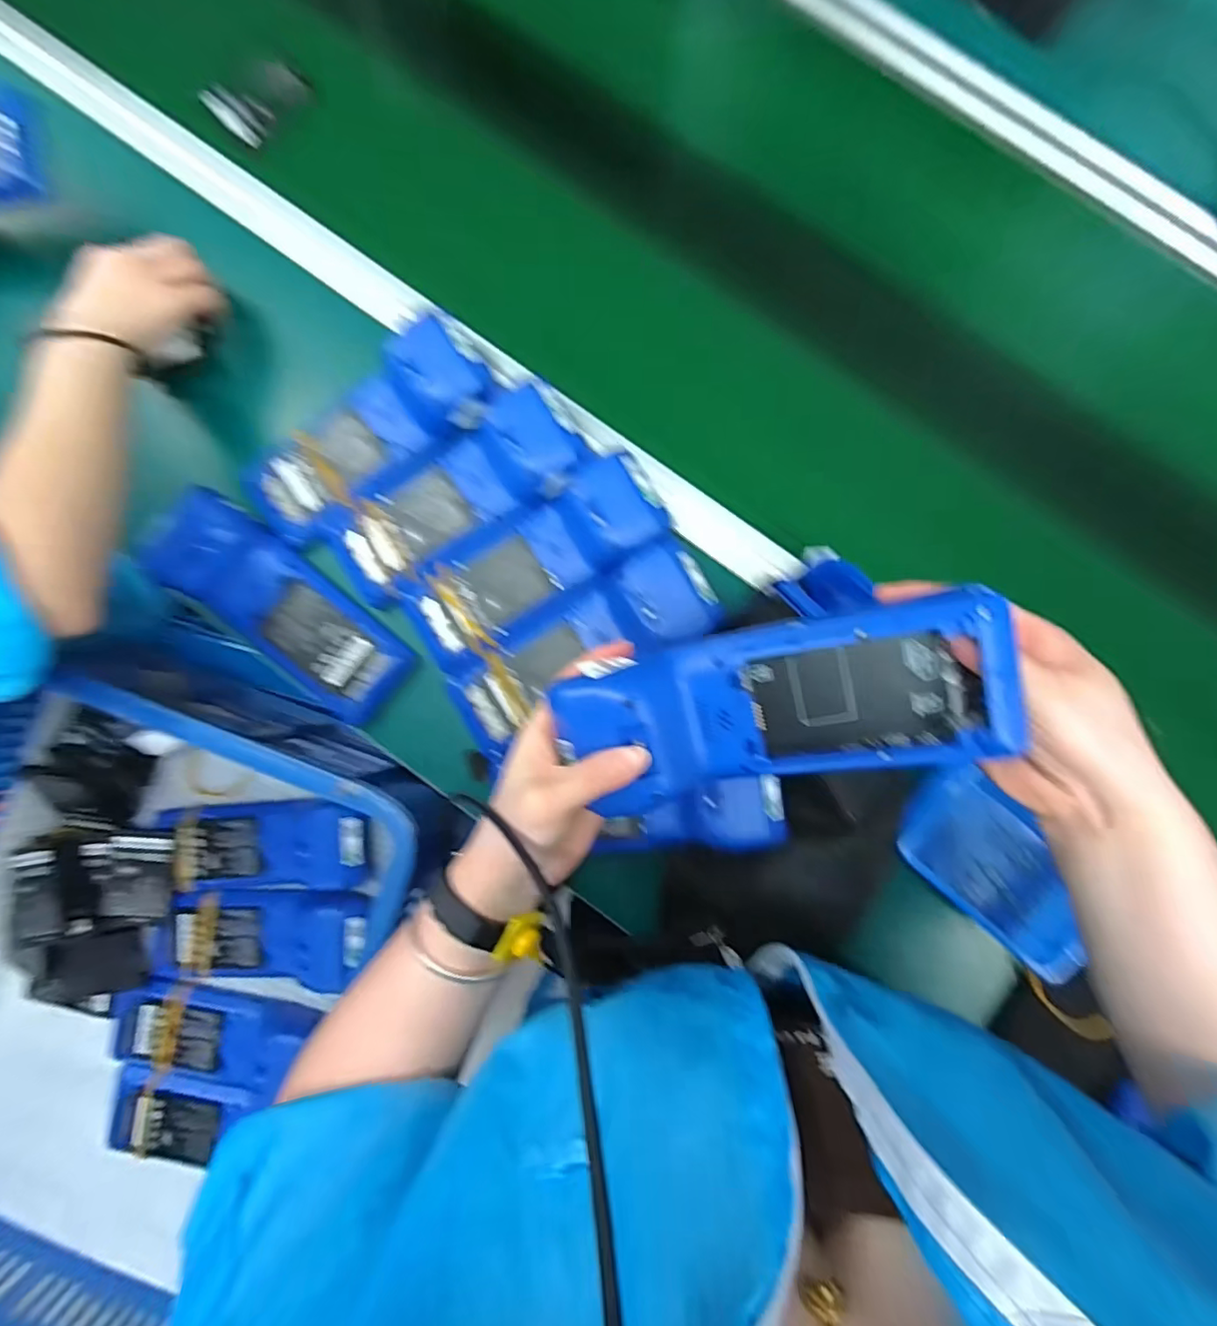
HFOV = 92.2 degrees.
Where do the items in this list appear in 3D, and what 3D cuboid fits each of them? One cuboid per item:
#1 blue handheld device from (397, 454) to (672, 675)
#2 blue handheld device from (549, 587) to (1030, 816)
[{"bbox_3d":[-0.063,-0.083,0.472,0.224,0.038,0.087,-33,88,0],"label":"blue handheld device"},{"bbox_3d":[0.082,0.023,0.297,0.211,0.050,0.081,-9,88,10],"label":"blue handheld device"}]

